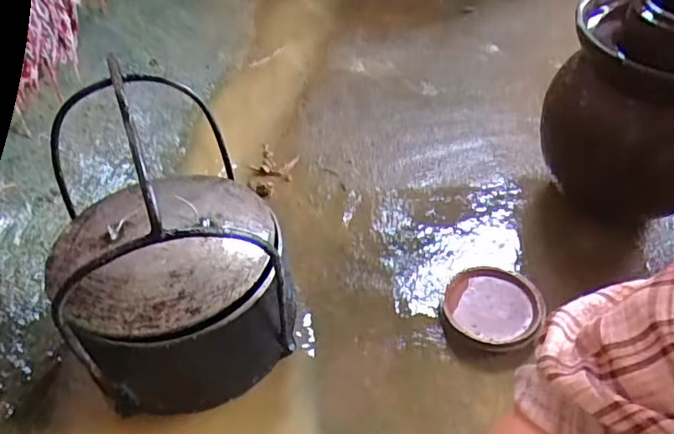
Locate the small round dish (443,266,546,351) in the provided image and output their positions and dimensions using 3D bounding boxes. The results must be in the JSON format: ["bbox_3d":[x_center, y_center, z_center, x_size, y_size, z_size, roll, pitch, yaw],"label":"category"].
[{"bbox_3d":[0.192,0.112,0.707,0.115,0.022,0.116,-3,41,3],"label":"small round dish"}]

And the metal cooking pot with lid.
[{"bbox_3d":[-0.173,0.024,0.582,0.222,0.261,0.233,-15,49,-19],"label":"metal cooking pot with lid"}]

